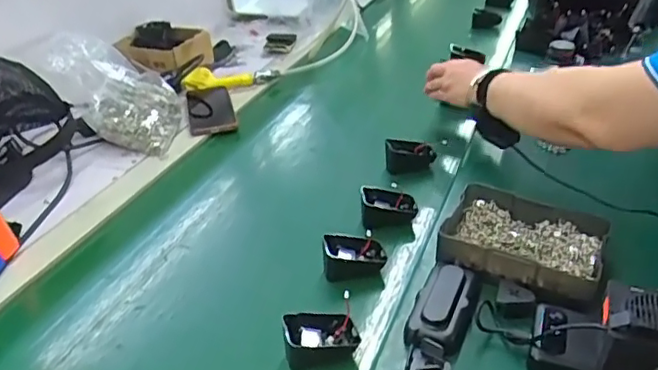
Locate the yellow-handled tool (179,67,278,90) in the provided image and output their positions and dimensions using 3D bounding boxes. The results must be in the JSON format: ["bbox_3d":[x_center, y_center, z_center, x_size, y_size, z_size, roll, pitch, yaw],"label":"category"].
[{"bbox_3d":[-0.184,-0.209,1.098,0.176,0.050,0.032,-15,32,-18],"label":"yellow-handled tool"}]

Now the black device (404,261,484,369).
[{"bbox_3d":[0.107,0.122,0.555,0.051,0.028,0.149,10,33,22],"label":"black device"}]

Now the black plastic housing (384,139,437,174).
[{"bbox_3d":[0.114,-0.043,0.821,0.067,0.051,0.035,-7,31,-6],"label":"black plastic housing"}]

